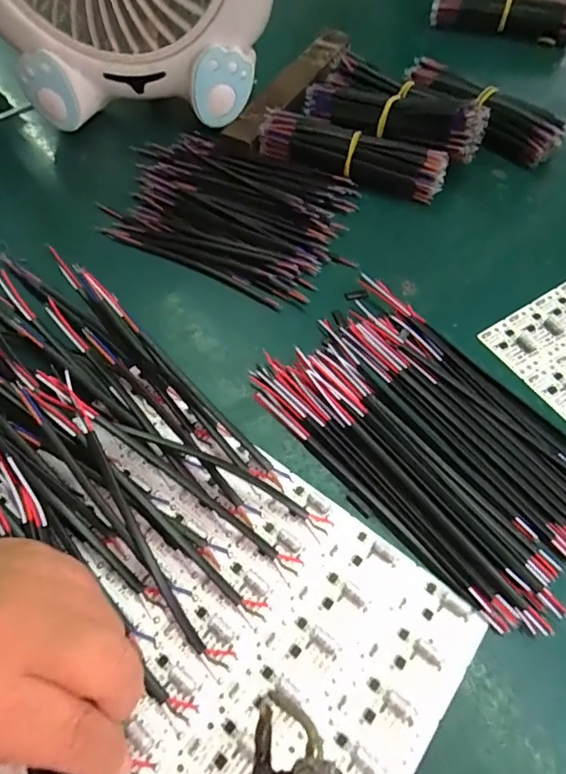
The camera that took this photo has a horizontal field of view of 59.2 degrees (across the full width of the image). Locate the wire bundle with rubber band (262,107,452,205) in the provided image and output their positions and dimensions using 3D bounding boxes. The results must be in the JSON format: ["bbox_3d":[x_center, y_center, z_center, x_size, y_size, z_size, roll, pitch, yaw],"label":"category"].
[{"bbox_3d":[0.055,-0.186,0.392,0.145,0.028,0.036,18,61,11],"label":"wire bundle with rubber band"}]

